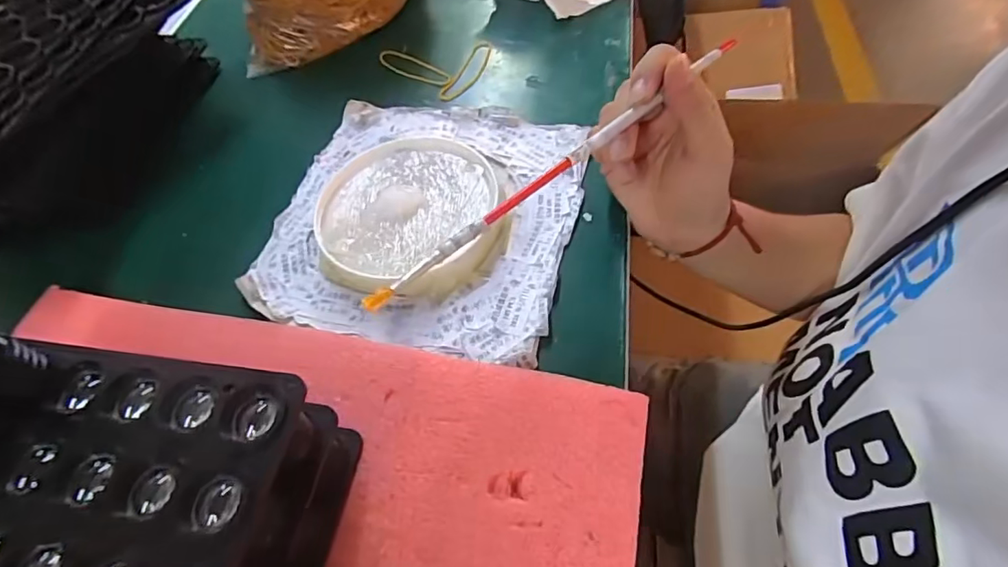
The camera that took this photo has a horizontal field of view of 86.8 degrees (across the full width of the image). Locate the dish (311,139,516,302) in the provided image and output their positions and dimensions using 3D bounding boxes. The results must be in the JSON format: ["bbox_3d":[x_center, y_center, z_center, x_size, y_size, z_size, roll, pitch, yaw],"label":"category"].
[{"bbox_3d":[-0.058,-0.047,0.348,0.121,0.014,0.121,-4,56,5],"label":"dish"}]

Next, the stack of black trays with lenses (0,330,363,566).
[{"bbox_3d":[-0.173,0.084,0.216,0.187,0.099,0.100,2,57,9],"label":"stack of black trays with lenses"}]

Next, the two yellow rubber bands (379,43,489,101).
[{"bbox_3d":[-0.049,-0.192,0.458,0.074,0.010,0.094,-42,61,-19],"label":"two yellow rubber bands"}]

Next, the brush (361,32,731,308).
[{"bbox_3d":[0.034,-0.061,0.261,0.241,0.006,0.006,-38,61,-17],"label":"brush"}]

